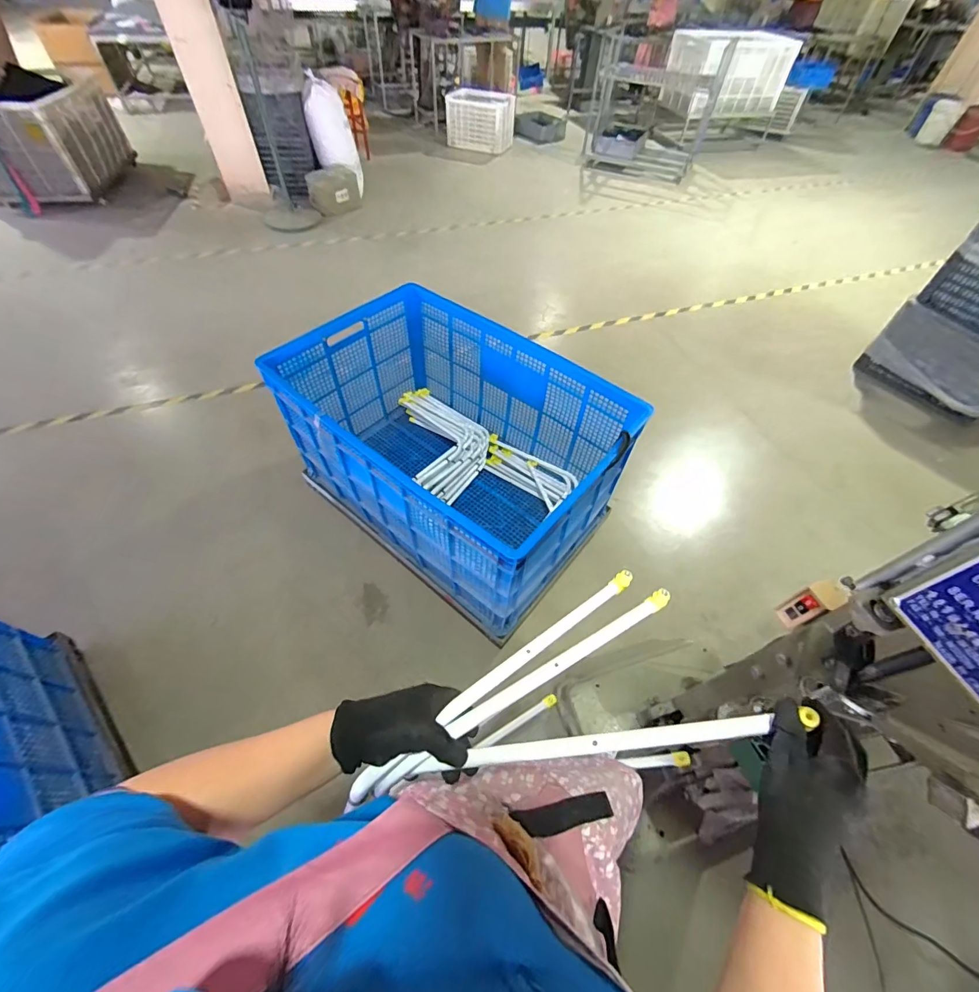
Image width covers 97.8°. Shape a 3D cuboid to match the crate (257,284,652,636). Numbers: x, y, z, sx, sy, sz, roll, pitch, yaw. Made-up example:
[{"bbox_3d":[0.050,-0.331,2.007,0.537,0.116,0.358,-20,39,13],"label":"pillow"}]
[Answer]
[{"bbox_3d":[-0.129,-0.171,1.538,1.051,0.575,0.705,35,60,20],"label":"crate"}]

